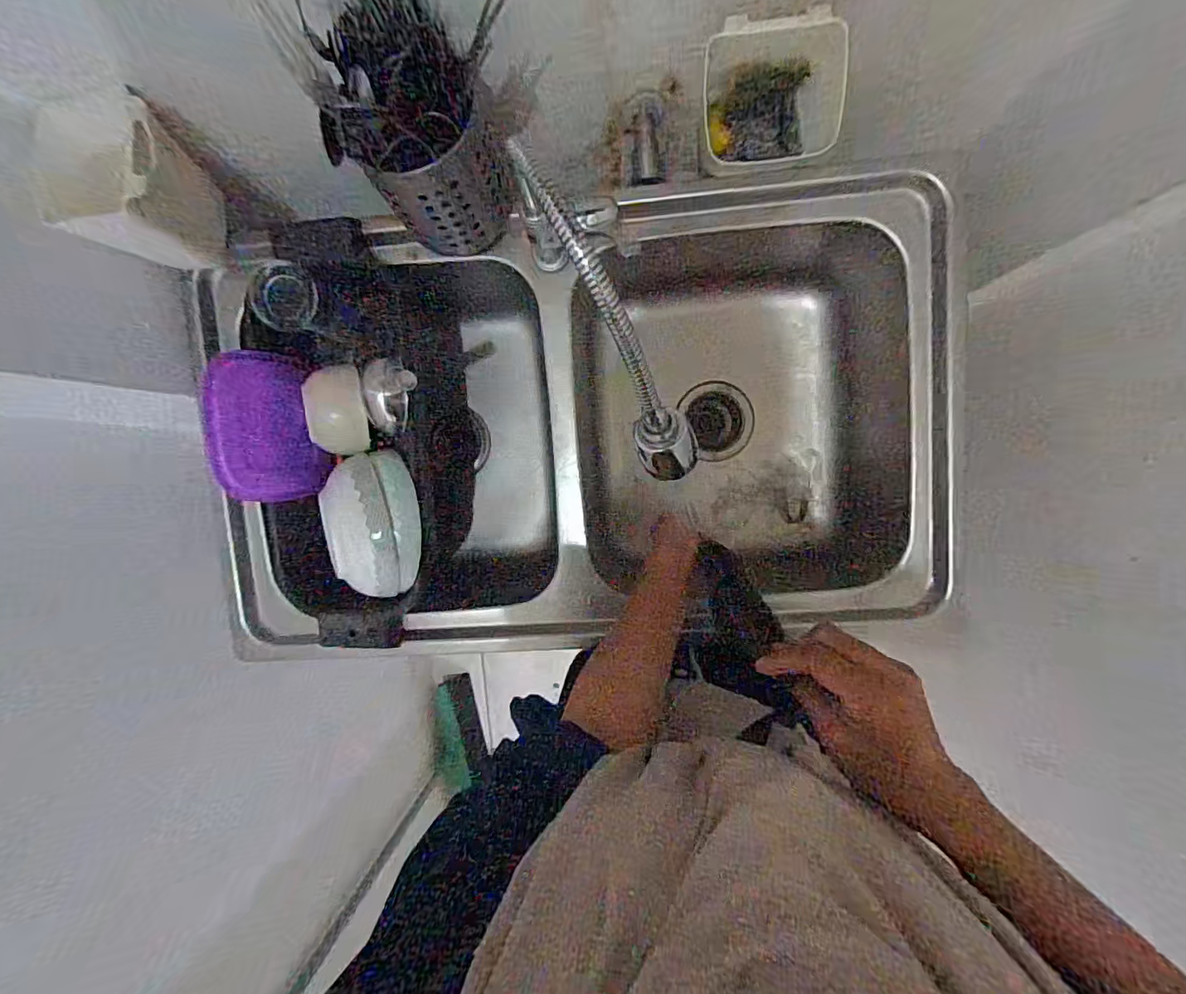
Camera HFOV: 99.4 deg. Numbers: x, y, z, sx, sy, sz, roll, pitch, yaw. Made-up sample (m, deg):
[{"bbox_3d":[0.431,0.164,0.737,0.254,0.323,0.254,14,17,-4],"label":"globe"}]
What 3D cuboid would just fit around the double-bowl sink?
[{"bbox_3d":[-0.020,-0.087,0.658,0.823,0.227,0.481,-3,95,5],"label":"double-bowl sink"}]

